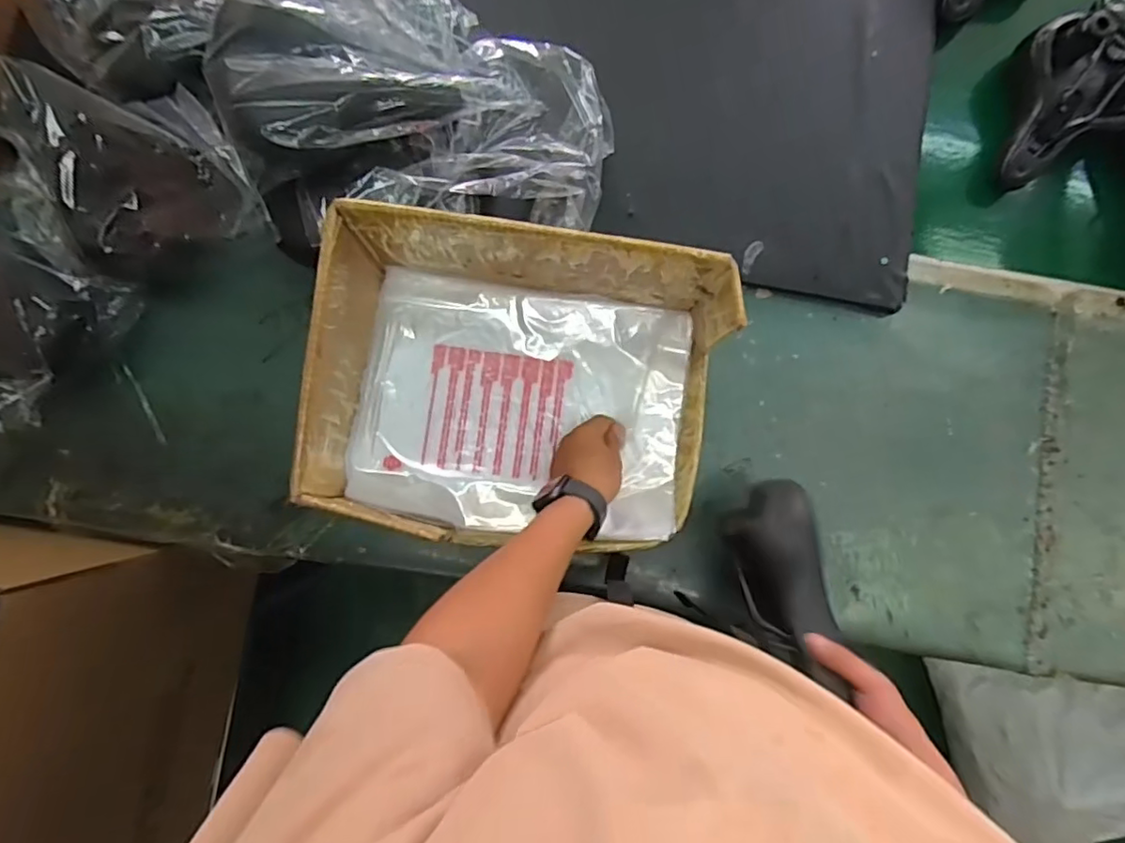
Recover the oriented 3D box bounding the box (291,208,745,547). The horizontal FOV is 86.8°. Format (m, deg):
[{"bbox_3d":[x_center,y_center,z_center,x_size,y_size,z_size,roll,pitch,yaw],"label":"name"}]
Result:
[{"bbox_3d":[-0.040,-0.029,0.662,0.413,0.186,0.323,6,85,-1],"label":"box"}]

